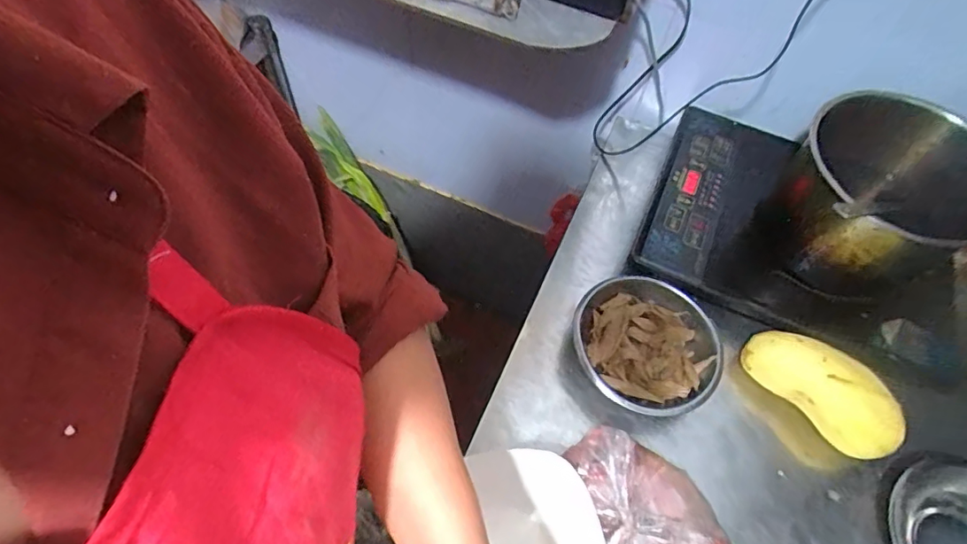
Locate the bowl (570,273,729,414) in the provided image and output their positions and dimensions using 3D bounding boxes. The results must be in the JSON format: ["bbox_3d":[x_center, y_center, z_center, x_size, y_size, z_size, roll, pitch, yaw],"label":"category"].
[{"bbox_3d":[0.184,0.084,0.599,0.154,0.056,0.159,2,60,-3],"label":"bowl"}]

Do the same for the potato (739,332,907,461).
[{"bbox_3d":[0.363,0.129,0.569,0.071,0.075,0.161,-34,68,-21],"label":"potato"}]

